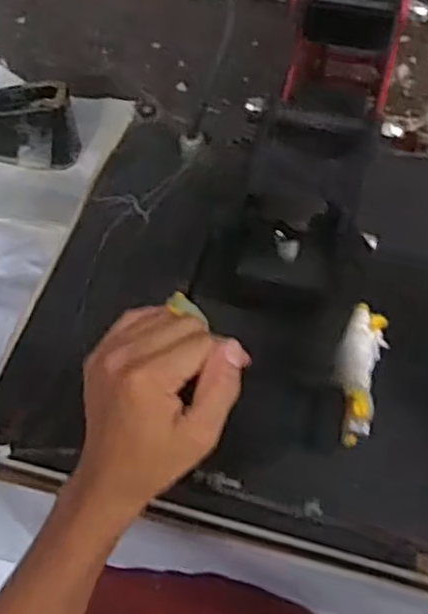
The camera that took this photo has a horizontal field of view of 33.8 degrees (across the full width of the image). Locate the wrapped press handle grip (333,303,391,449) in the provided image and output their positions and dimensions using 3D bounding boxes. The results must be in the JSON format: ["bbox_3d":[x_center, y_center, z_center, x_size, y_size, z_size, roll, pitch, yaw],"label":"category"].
[{"bbox_3d":[0.092,0.042,0.447,0.030,0.030,0.108,13,38,9],"label":"wrapped press handle grip"}]

